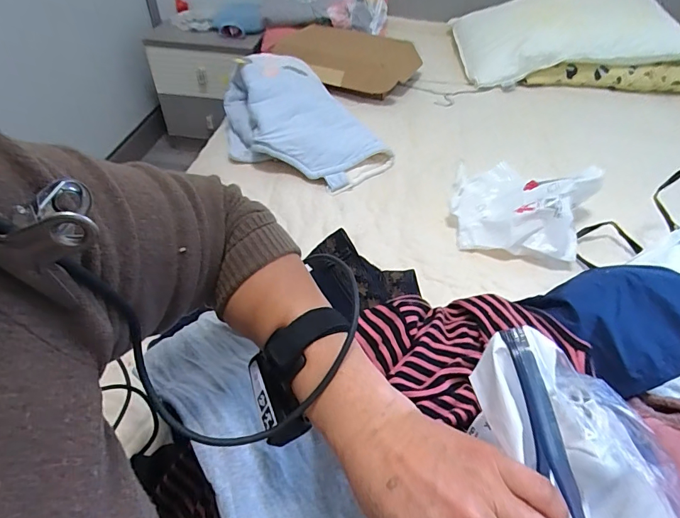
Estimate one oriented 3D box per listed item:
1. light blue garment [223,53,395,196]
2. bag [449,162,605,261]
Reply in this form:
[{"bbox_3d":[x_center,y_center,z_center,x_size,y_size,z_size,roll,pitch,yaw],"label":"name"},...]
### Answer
[{"bbox_3d":[-0.103,-0.340,1.023,0.295,0.151,0.413,-28,53,-25],"label":"light blue garment"},{"bbox_3d":[0.369,-0.124,0.859,0.266,0.117,0.251,12,47,10],"label":"bag"}]

